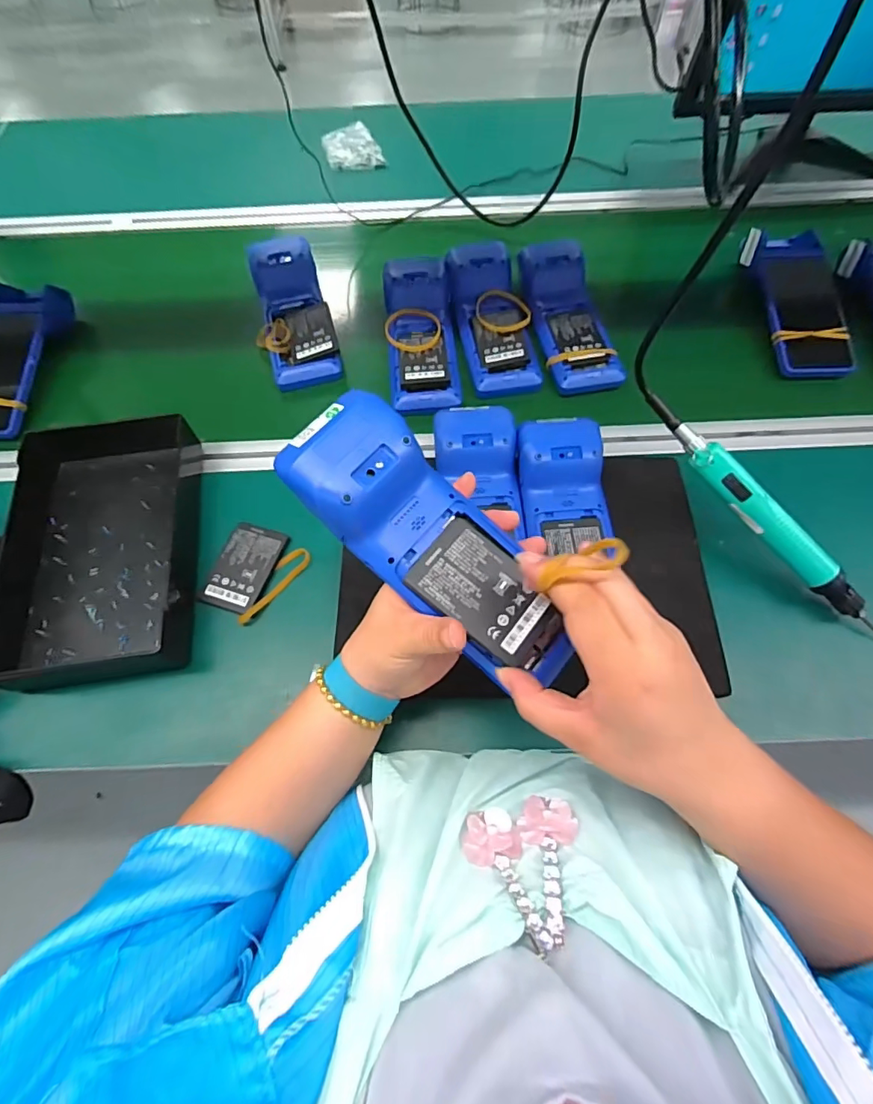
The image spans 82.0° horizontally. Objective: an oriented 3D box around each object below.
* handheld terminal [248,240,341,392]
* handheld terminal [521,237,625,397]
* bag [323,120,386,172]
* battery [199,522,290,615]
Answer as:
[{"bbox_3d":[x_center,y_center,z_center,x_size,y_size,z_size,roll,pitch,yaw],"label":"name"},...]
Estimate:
[{"bbox_3d":[-0.177,-0.297,0.626,0.087,0.049,0.201,-14,65,-5],"label":"handheld terminal"},{"bbox_3d":[0.162,-0.295,0.616,0.082,0.041,0.222,-10,65,-3],"label":"handheld terminal"},{"bbox_3d":[-0.138,-0.660,0.822,0.088,0.022,0.096,-15,65,-6],"label":"bag"},{"bbox_3d":[-0.189,0.014,0.496,0.055,0.005,0.090,15,66,9],"label":"battery"}]

